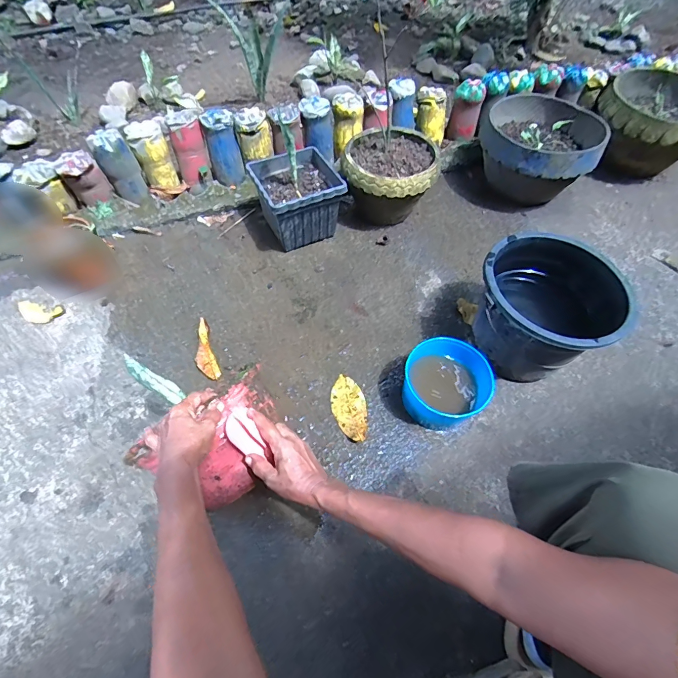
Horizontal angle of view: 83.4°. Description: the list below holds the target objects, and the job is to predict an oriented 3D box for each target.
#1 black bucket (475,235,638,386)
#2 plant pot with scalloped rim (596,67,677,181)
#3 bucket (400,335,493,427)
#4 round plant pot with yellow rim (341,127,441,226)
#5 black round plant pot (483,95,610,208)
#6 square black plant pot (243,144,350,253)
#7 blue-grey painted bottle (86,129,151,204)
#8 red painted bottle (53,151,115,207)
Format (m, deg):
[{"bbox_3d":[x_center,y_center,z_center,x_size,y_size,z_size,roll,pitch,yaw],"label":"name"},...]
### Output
[{"bbox_3d":[0.396,-0.052,0.790,0.241,0.209,0.264,2,58,-3],"label":"black bucket"},{"bbox_3d":[0.962,-0.661,1.192,0.327,0.208,0.364,34,62,17],"label":"plant pot with scalloped rim"},{"bbox_3d":[0.211,0.092,0.766,0.169,0.109,0.142,29,60,14],"label":"bucket"},{"bbox_3d":[0.132,-0.440,1.067,0.237,0.177,0.243,2,58,-3],"label":"round plant pot with yellow rim"},{"bbox_3d":[0.579,-0.551,1.148,0.327,0.199,0.327,20,59,9],"label":"black round plant pot"},{"bbox_3d":[-0.115,-0.370,1.023,0.202,0.167,0.208,-21,62,-16],"label":"square black plant pot"},{"bbox_3d":[-0.589,-0.465,1.033,0.099,0.154,0.090,39,63,19],"label":"blue-grey painted bottle"},{"bbox_3d":[-0.676,-0.425,1.014,0.075,0.123,0.088,35,62,17],"label":"red painted bottle"}]

